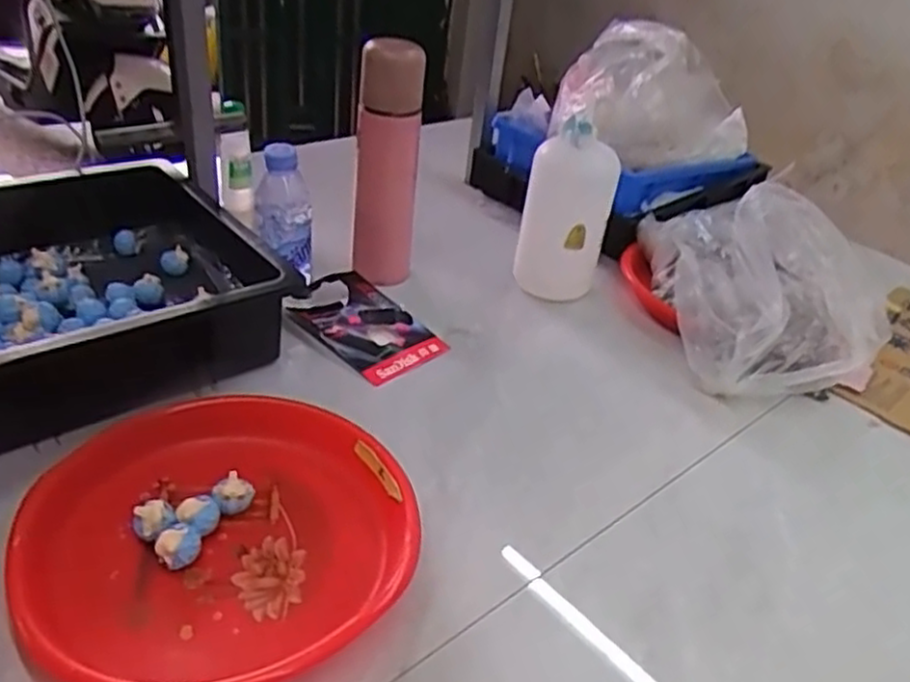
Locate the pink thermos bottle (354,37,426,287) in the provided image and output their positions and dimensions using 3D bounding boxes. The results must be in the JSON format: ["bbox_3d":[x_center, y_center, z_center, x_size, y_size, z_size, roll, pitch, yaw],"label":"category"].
[{"bbox_3d":[-0.071,-0.176,0.793,0.065,0.268,0.063,2,34,-7],"label":"pink thermos bottle"}]

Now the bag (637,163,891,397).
[{"bbox_3d":[0.319,-0.074,0.784,0.160,0.186,0.296,4,34,-5],"label":"bag"}]

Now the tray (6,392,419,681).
[{"bbox_3d":[-0.157,0.131,0.512,0.245,0.038,0.243,-15,40,-30],"label":"tray"}]

